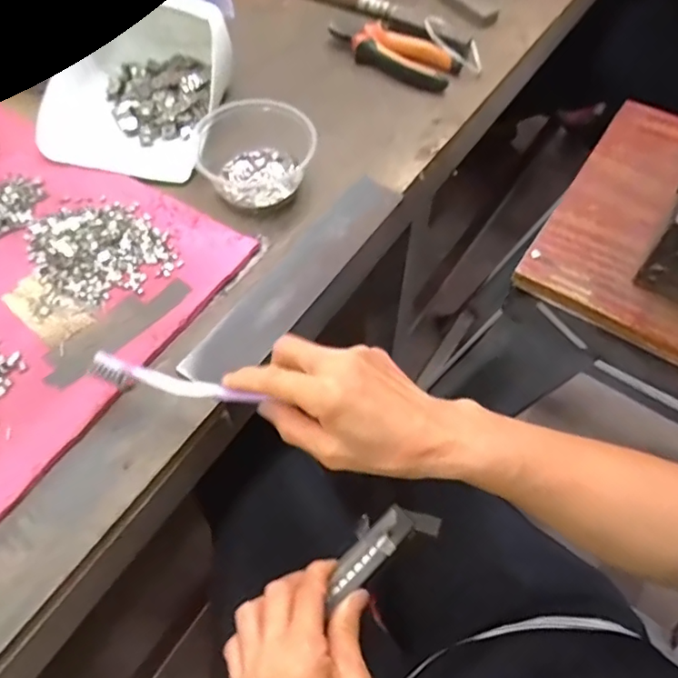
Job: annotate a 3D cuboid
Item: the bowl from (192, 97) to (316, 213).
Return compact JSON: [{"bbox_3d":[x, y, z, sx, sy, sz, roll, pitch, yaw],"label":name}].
[{"bbox_3d":[-0.081,-0.174,0.518,0.101,0.052,0.119,-25,63,-16],"label":"bowl"}]

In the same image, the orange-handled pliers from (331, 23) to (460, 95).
[{"bbox_3d":[0.062,-0.315,0.624,0.141,0.032,0.057,28,62,14],"label":"orange-handled pliers"}]

